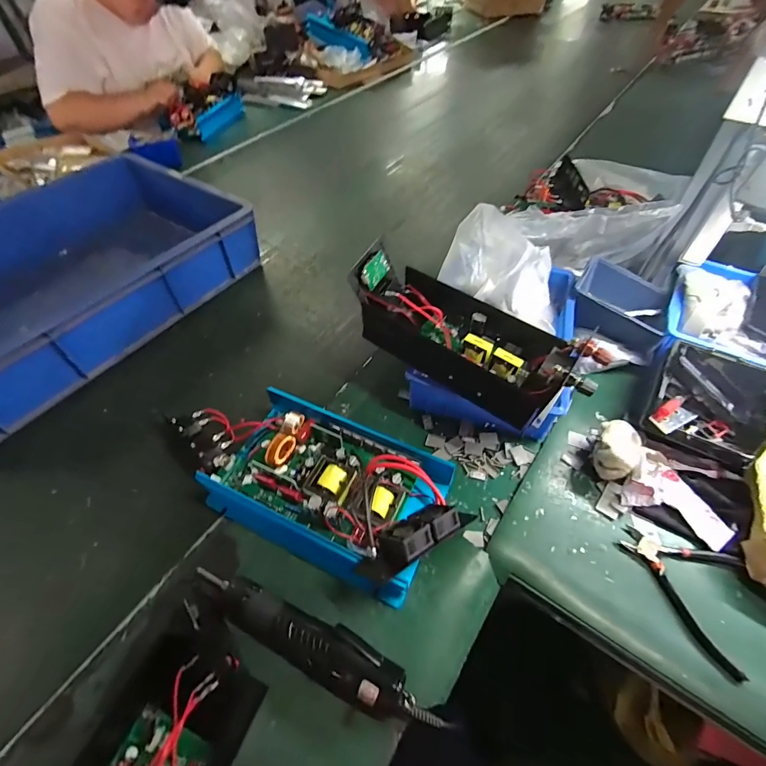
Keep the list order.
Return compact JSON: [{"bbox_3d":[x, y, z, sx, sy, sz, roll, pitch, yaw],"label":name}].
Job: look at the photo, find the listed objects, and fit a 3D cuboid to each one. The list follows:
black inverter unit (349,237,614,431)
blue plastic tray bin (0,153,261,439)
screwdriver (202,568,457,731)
[{"bbox_3d":[0.095,-0.051,0.493,0.297,0.097,0.094,36,60,26],"label":"black inverter unit"},{"bbox_3d":[-0.558,-0.183,0.724,0.404,0.155,0.602,28,57,21],"label":"blue plastic tray bin"},{"bbox_3d":[-0.067,0.250,0.388,0.253,0.031,0.044,22,55,18],"label":"screwdriver"}]

